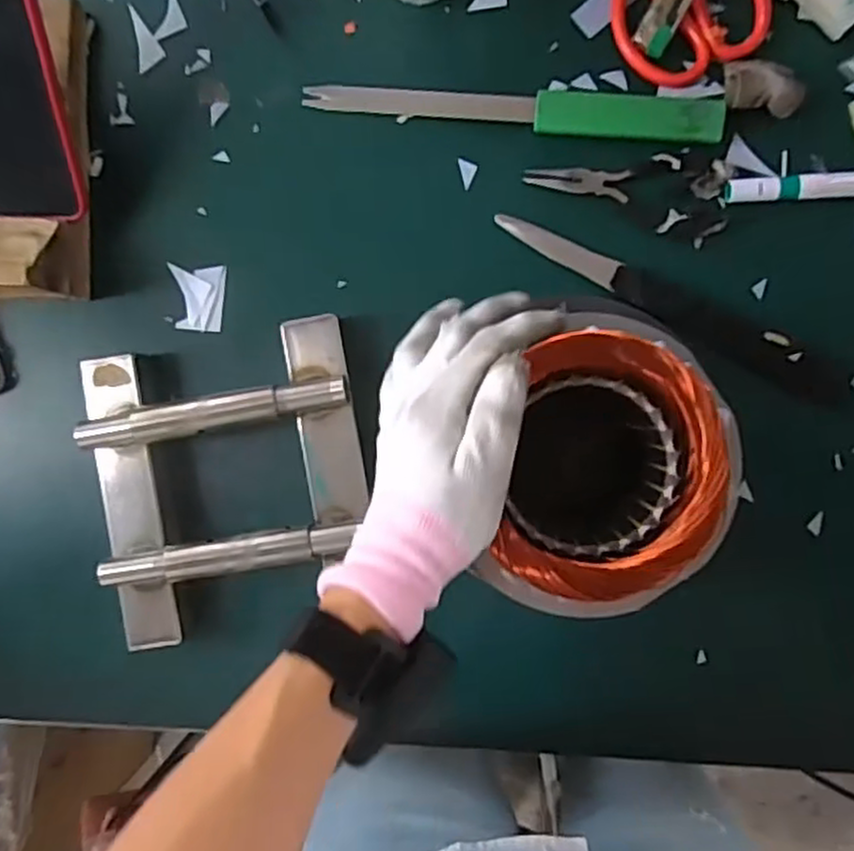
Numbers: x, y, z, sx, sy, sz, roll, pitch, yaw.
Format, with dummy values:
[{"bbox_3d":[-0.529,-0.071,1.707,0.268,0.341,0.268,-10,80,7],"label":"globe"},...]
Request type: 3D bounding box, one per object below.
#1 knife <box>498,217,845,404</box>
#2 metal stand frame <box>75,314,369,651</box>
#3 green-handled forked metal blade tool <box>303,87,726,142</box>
[{"bbox_3d":[0.161,-0.080,0.476,0.244,0.018,0.027,29,93,4],"label":"knife"},{"bbox_3d":[-0.129,0.037,0.480,0.176,0.044,0.188,-11,90,5],"label":"metal stand frame"},{"bbox_3d":[0.053,-0.207,0.477,0.268,0.012,0.028,7,91,5],"label":"green-handled forked metal blade tool"}]

